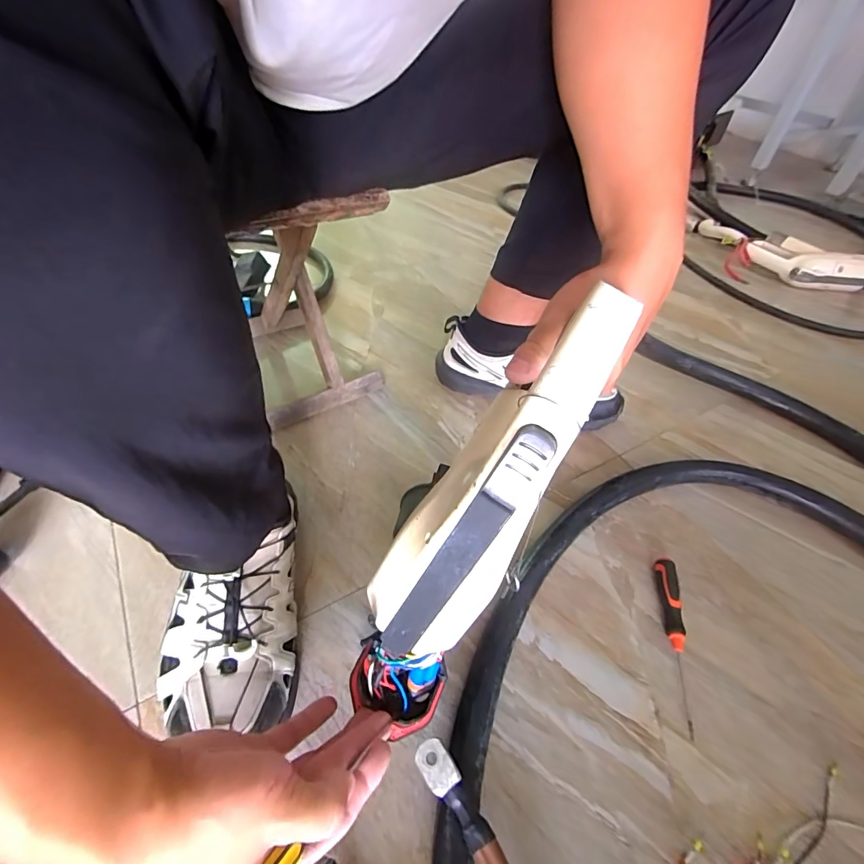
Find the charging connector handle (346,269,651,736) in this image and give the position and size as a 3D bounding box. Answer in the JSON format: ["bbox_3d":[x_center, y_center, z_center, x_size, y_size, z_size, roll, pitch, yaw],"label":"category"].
[{"bbox_3d":[0.019,0.067,0.268,0.067,0.323,0.077,36,23,26],"label":"charging connector handle"}]

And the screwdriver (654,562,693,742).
[{"bbox_3d":[0.244,0.201,0.435,0.016,0.019,0.166,10,46,4],"label":"screwdriver"}]

